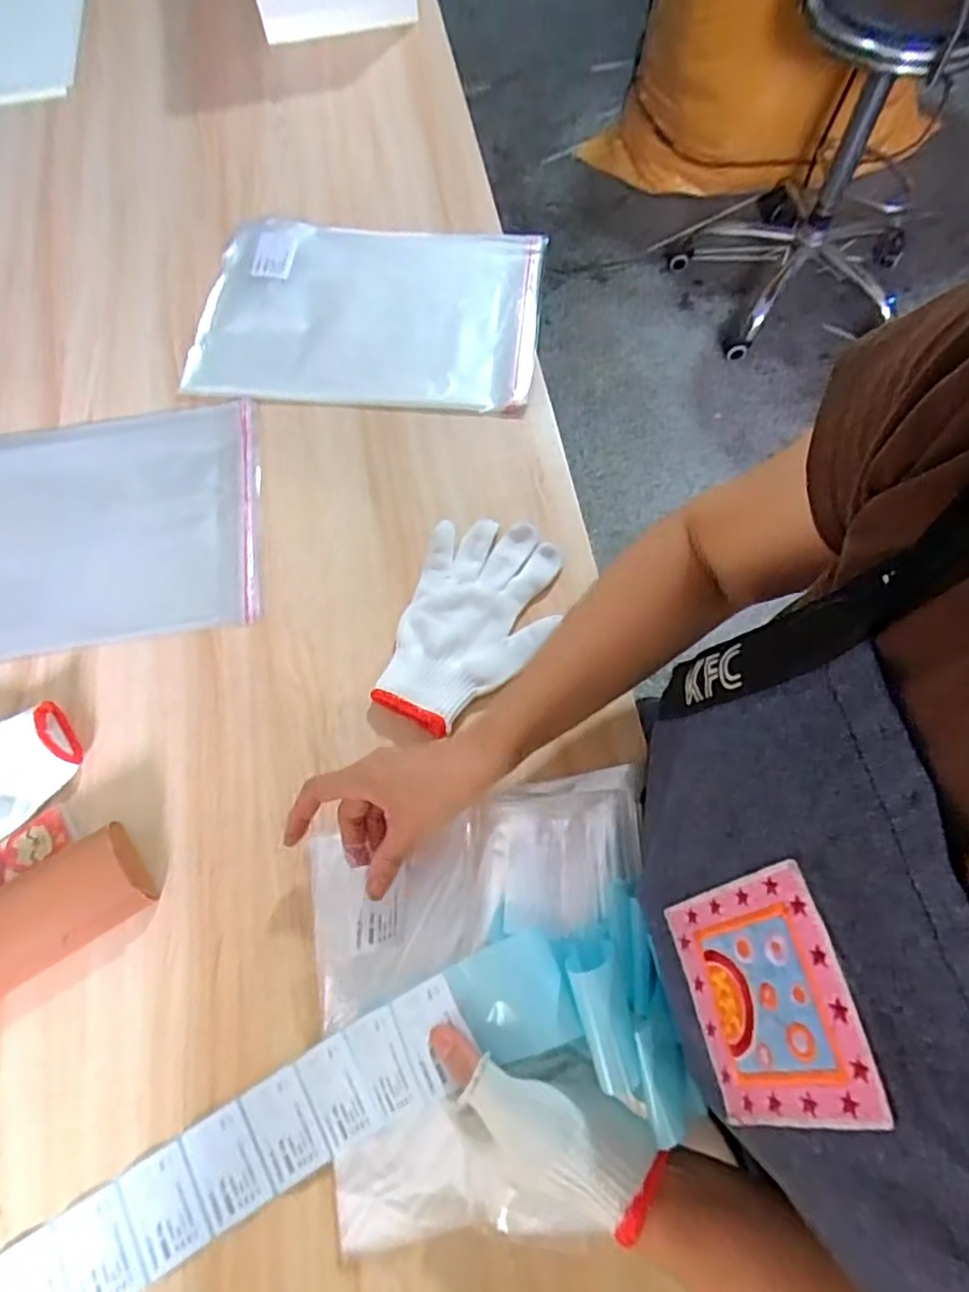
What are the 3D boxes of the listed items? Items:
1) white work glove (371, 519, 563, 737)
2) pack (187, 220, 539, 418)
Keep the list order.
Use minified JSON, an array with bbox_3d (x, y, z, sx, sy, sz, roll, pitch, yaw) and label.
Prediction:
[{"bbox_3d":[-0.008,-0.018,0.553,0.114,0.025,0.190,15,67,8],"label":"white work glove"},{"bbox_3d":[-0.121,-0.338,0.684,0.341,0.026,0.215,5,78,5],"label":"pack"}]

